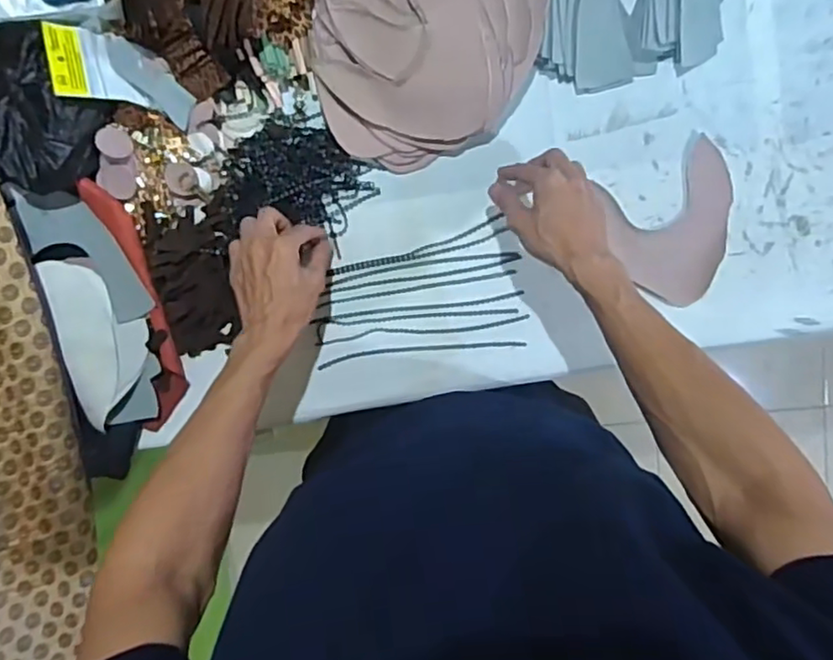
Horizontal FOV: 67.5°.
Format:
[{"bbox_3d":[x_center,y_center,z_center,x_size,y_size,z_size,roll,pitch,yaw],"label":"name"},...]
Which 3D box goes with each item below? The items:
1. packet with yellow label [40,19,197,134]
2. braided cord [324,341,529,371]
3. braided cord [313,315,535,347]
[{"bbox_3d":[-0.295,-0.258,0.626,0.136,0.013,0.082,7,69,-28],"label":"packet with yellow label"},{"bbox_3d":[0.006,0.026,0.701,0.231,0.004,0.016,-5,95,-1],"label":"braided cord"},{"bbox_3d":[0.007,0.000,0.701,0.237,0.004,0.012,-5,95,-1],"label":"braided cord"}]

